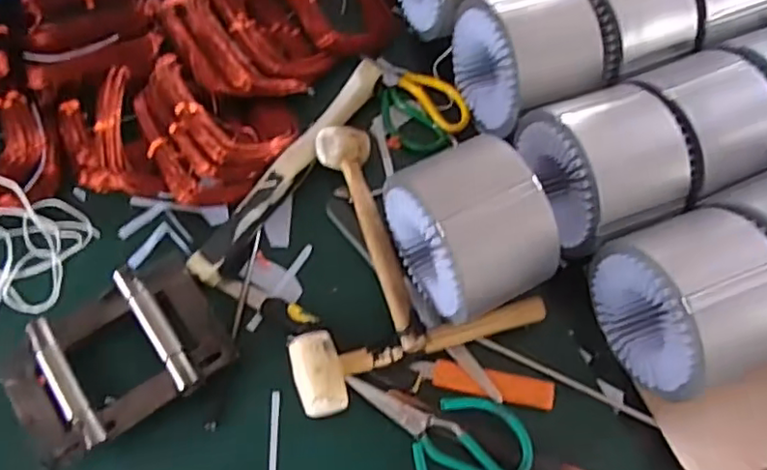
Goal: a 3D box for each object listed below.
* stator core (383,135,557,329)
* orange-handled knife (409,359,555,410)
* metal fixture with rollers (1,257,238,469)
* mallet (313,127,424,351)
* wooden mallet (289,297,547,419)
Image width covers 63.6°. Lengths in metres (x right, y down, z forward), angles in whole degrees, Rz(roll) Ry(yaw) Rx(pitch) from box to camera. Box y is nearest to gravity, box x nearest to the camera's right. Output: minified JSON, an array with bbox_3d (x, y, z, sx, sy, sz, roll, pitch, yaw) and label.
[{"bbox_3d":[0.082,-0.004,0.599,0.111,0.143,0.145,-23,70,-12],"label":"stator core"},{"bbox_3d":[0.099,0.146,0.610,0.139,0.008,0.030,10,67,2],"label":"orange-handled knife"},{"bbox_3d":[-0.258,0.120,0.605,0.207,0.041,0.143,-35,73,-15],"label":"metal fixture with rollers"},{"bbox_3d":[-0.008,0.001,0.660,0.054,0.055,0.261,-17,69,-9],"label":"mallet"},{"bbox_3d":[0.040,0.116,0.610,0.261,0.038,0.081,-10,68,-7],"label":"wooden mallet"}]

